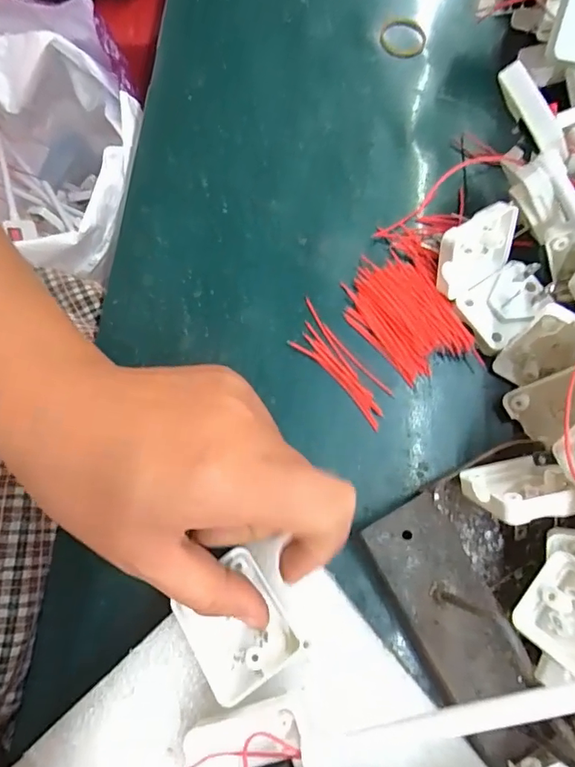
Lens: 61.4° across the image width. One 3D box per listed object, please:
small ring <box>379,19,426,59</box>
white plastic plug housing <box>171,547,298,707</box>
[{"bbox_3d":[0.078,-0.234,0.328,0.031,0.005,0.033,0,73,0],"label":"small ring"},{"bbox_3d":[-0.022,0.098,0.197,0.038,0.011,0.046,-33,77,-10],"label":"white plastic plug housing"}]

